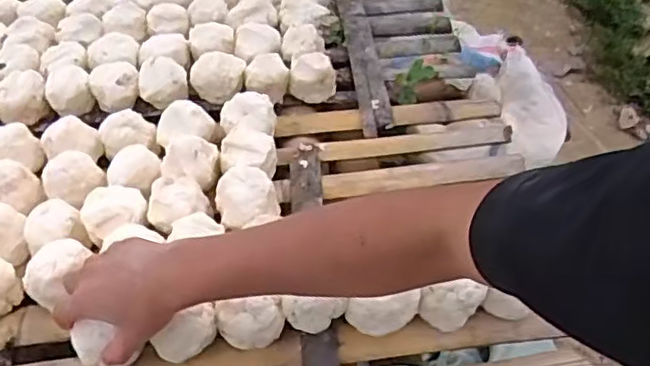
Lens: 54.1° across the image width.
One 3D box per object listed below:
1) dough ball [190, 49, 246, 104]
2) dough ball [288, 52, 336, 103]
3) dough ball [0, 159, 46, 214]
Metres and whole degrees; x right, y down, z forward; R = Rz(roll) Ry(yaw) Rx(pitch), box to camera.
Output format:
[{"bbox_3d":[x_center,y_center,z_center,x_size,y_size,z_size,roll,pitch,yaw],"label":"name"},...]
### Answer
[{"bbox_3d":[-0.151,-0.150,0.907,0.079,0.051,0.071,-14,50,-8],"label":"dough ball"},{"bbox_3d":[-0.017,-0.153,0.912,0.065,0.055,0.047,-1,49,3],"label":"dough ball"},{"bbox_3d":[-0.388,0.005,0.776,0.068,0.046,0.062,0,49,1],"label":"dough ball"}]

